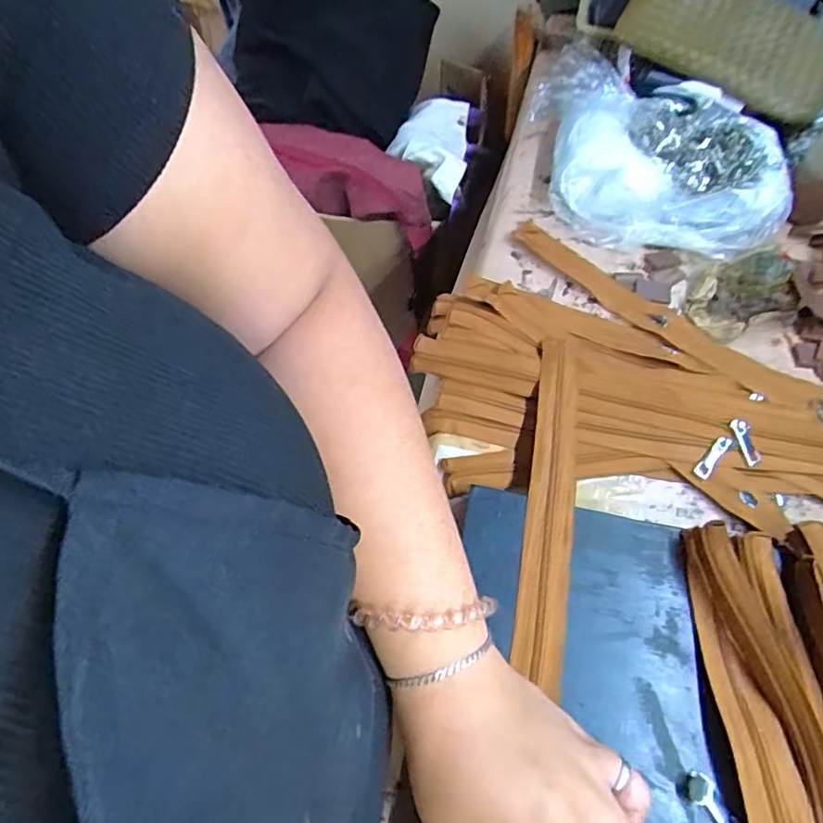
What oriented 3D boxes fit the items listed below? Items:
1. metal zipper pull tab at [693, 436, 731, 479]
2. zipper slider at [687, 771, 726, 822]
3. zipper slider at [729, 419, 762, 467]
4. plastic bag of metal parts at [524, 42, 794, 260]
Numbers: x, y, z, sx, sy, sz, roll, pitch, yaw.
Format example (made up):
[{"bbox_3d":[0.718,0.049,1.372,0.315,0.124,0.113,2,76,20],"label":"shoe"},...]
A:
[{"bbox_3d":[0.213,0.031,0.403,0.010,0.005,0.037,37,66,21],"label":"metal zipper pull tab"},{"bbox_3d":[0.153,0.202,0.289,0.013,0.009,0.033,-27,76,-15],"label":"zipper slider"},{"bbox_3d":[0.241,0.022,0.412,0.011,0.007,0.034,-18,83,-10],"label":"zipper slider"},{"bbox_3d":[0.226,-0.235,0.526,0.233,0.069,0.172,11,60,7],"label":"plastic bag of metal parts"}]

